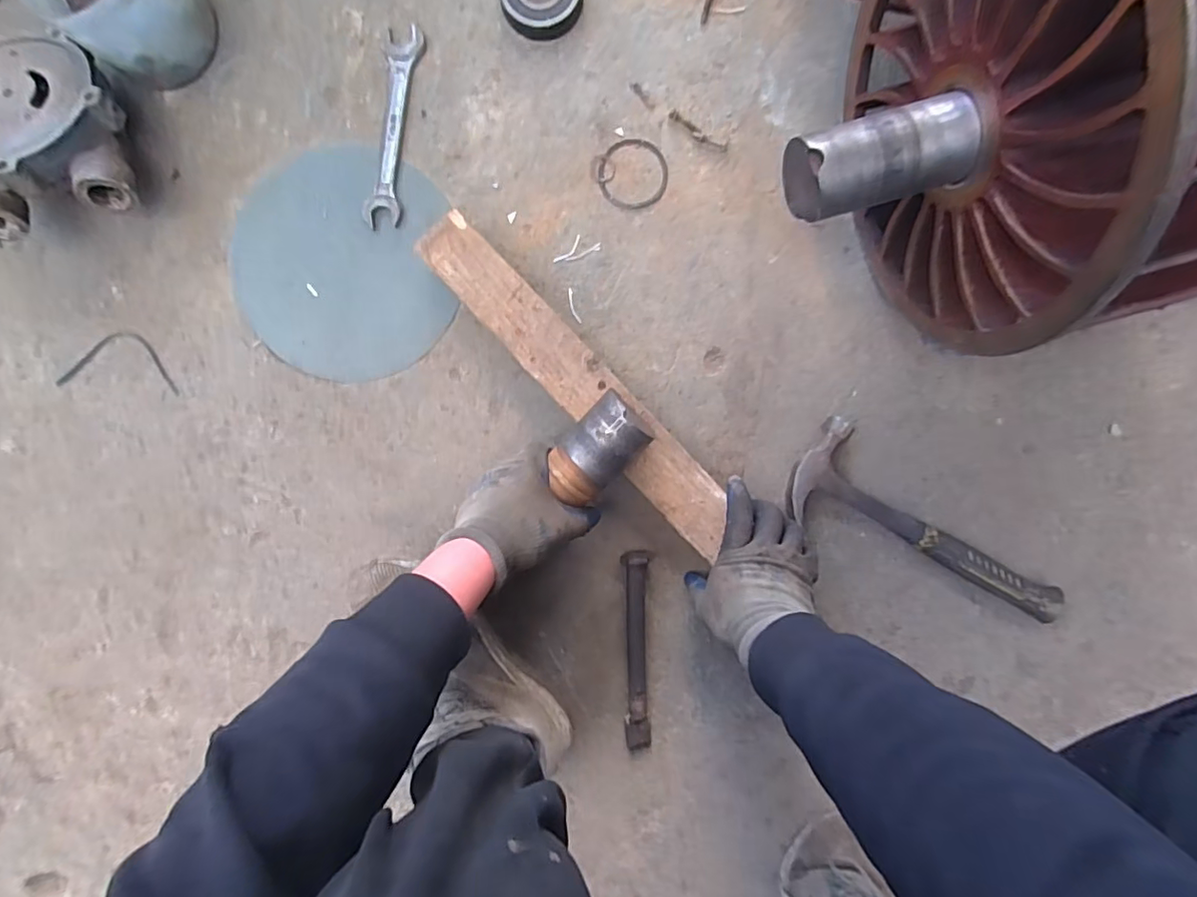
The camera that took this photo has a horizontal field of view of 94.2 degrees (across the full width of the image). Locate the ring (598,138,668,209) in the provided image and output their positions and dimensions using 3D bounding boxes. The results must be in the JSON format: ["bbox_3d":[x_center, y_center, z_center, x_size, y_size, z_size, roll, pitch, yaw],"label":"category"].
[{"bbox_3d":[0.038,-0.300,0.608,0.075,0.004,0.076,0,92,1],"label":"ring"}]

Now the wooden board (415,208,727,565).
[{"bbox_3d":[-0.016,-0.067,0.574,0.064,0.028,0.425,-43,92,3],"label":"wooden board"}]

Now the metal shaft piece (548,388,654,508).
[{"bbox_3d":[0.000,0.001,0.532,0.063,0.059,0.105,44,93,-1],"label":"metal shaft piece"}]

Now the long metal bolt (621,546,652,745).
[{"bbox_3d":[0.042,0.225,0.609,0.028,0.036,0.228,-1,92,1],"label":"long metal bolt"}]

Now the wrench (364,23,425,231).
[{"bbox_3d":[-0.222,-0.348,0.601,0.039,0.008,0.212,8,92,1],"label":"wrench"}]

